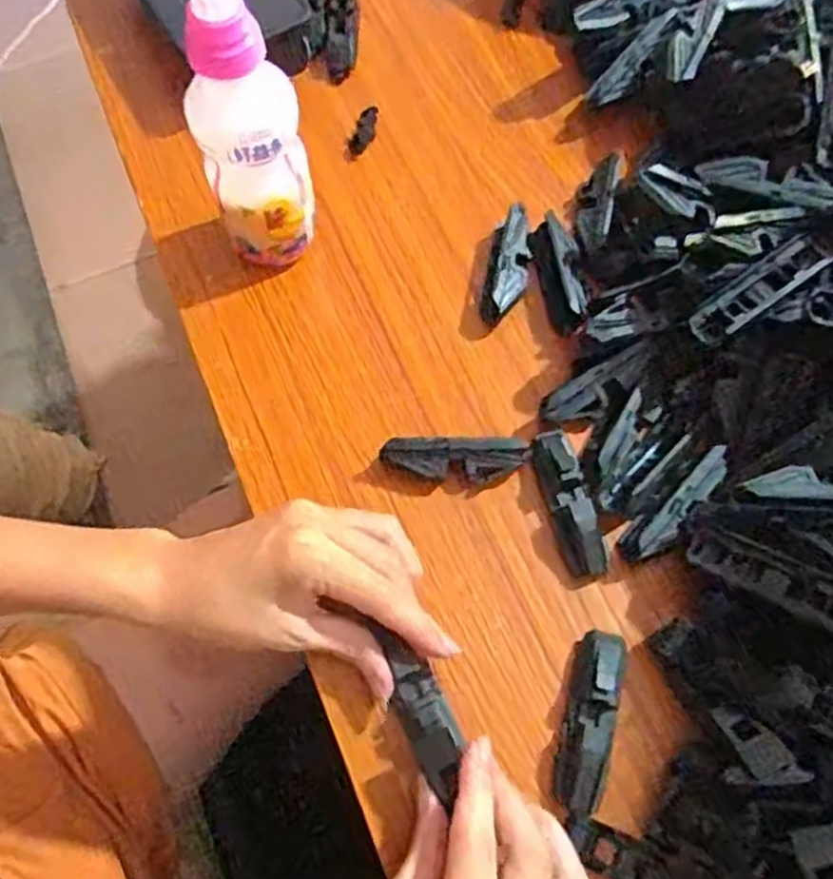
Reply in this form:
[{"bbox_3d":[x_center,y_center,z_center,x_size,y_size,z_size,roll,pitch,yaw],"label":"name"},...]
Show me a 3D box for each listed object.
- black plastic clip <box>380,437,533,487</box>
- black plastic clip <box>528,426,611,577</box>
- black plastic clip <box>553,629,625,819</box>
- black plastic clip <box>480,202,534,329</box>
[{"bbox_3d":[0.020,0.010,0.374,0.071,0.016,0.019,0,66,1],"label":"black plastic clip"},{"bbox_3d":[0.073,0.030,0.368,0.019,0.020,0.072,-13,66,-4],"label":"black plastic clip"},{"bbox_3d":[0.074,0.119,0.325,0.019,0.019,0.075,16,67,8],"label":"black plastic clip"},{"bbox_3d":[0.050,-0.098,0.421,0.022,0.024,0.067,9,67,5],"label":"black plastic clip"}]

